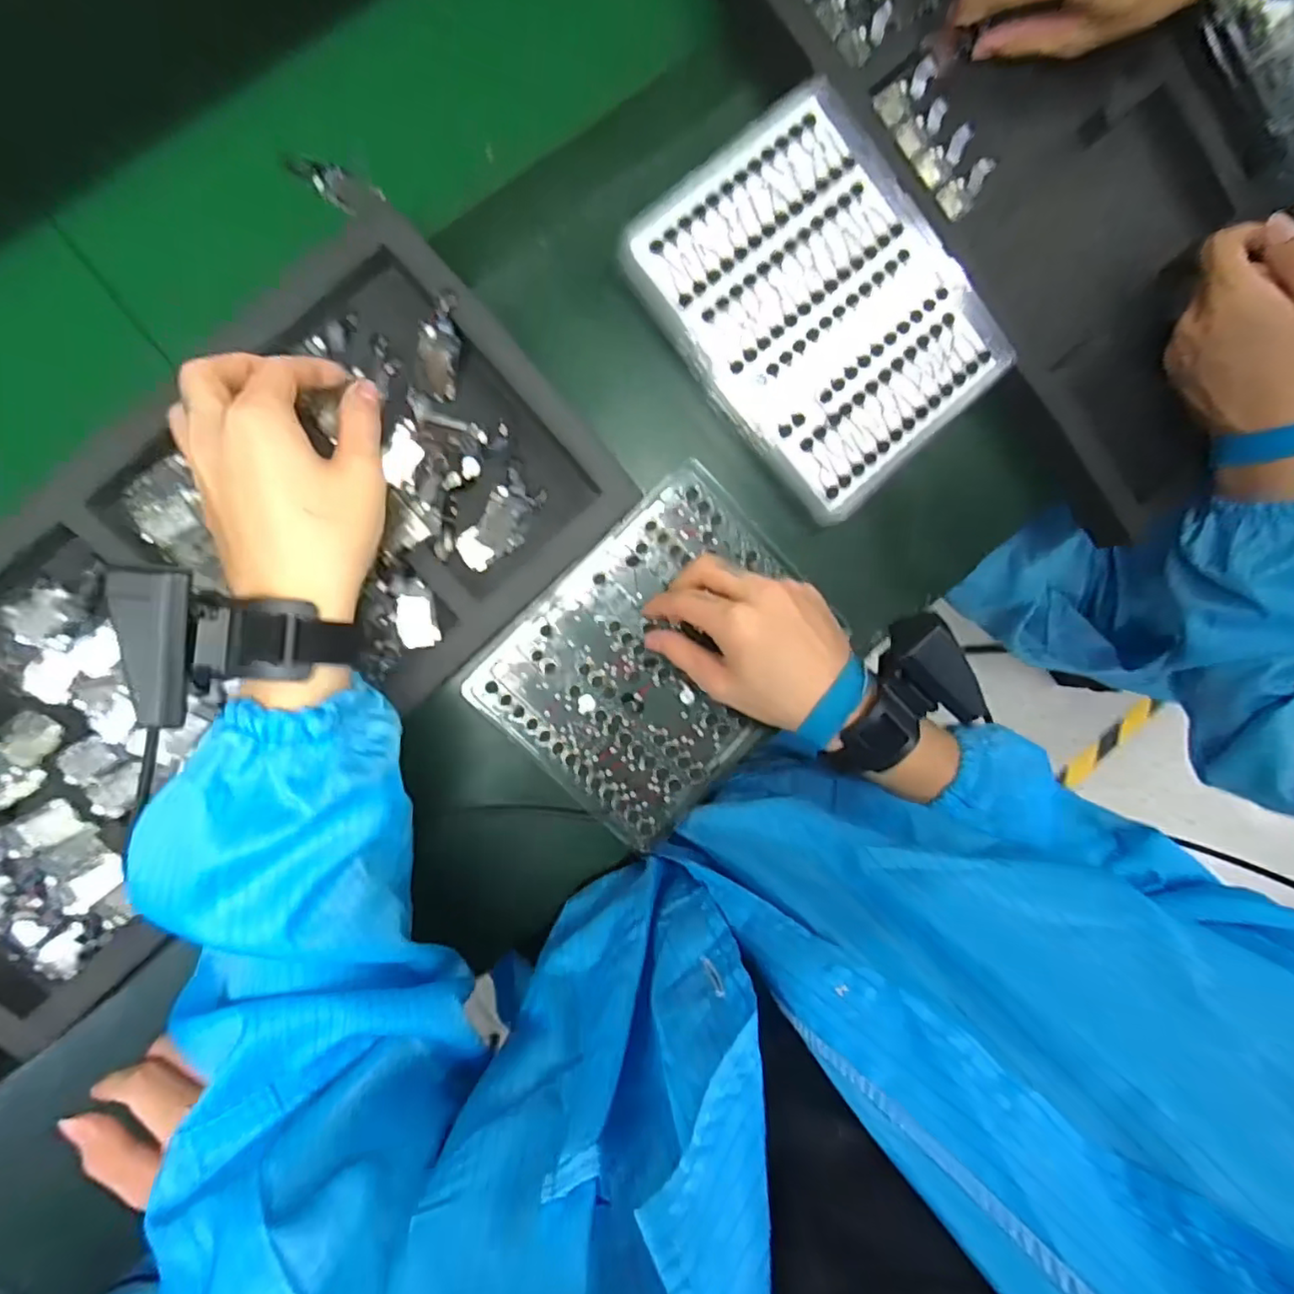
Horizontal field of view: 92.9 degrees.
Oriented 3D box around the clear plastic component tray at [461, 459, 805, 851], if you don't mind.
[{"bbox_3d":[0.012,0.009,0.418,0.165,0.020,0.217,44,90,-7],"label":"clear plastic component tray"}]

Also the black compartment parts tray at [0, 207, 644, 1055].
[{"bbox_3d":[-0.255,-0.007,0.370,0.497,0.052,0.227,-45,96,-4],"label":"black compartment parts tray"}]

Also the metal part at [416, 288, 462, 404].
[{"bbox_3d":[-0.122,-0.176,0.361,0.023,0.011,0.059,14,119,-6],"label":"metal part"}]

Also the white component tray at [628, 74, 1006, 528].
[{"bbox_3d":[0.112,-0.216,0.396,0.175,0.031,0.213,-42,96,-4],"label":"white component tray"}]

